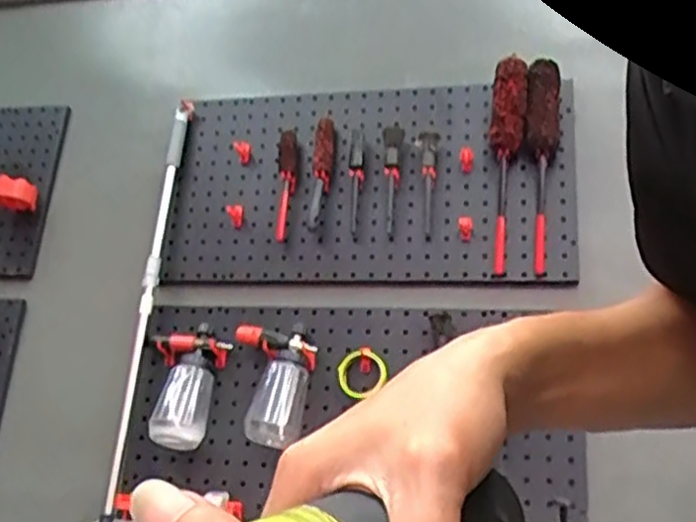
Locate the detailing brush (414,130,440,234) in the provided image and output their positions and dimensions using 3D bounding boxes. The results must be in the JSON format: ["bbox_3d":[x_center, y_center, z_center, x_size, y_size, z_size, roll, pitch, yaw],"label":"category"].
[{"bbox_3d":[0.153,-0.165,1.454,0.044,0.211,0.020,5,-19,-3],"label":"detailing brush"}]

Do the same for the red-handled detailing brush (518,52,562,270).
[{"bbox_3d":[0.372,-0.194,1.398,0.063,0.407,0.071,-2,-20,19],"label":"red-handled detailing brush"}]

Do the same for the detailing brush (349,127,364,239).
[{"bbox_3d":[0.014,-0.166,1.492,0.032,0.230,0.017,1,-19,10],"label":"detailing brush"}]

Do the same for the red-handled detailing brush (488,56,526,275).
[{"bbox_3d":[0.306,-0.194,1.407,0.064,0.403,0.085,1,-19,10],"label":"red-handled detailing brush"}]

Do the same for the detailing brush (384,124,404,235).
[{"bbox_3d":[0.086,-0.174,1.474,0.038,0.227,0.021,3,-19,5],"label":"detailing brush"}]

